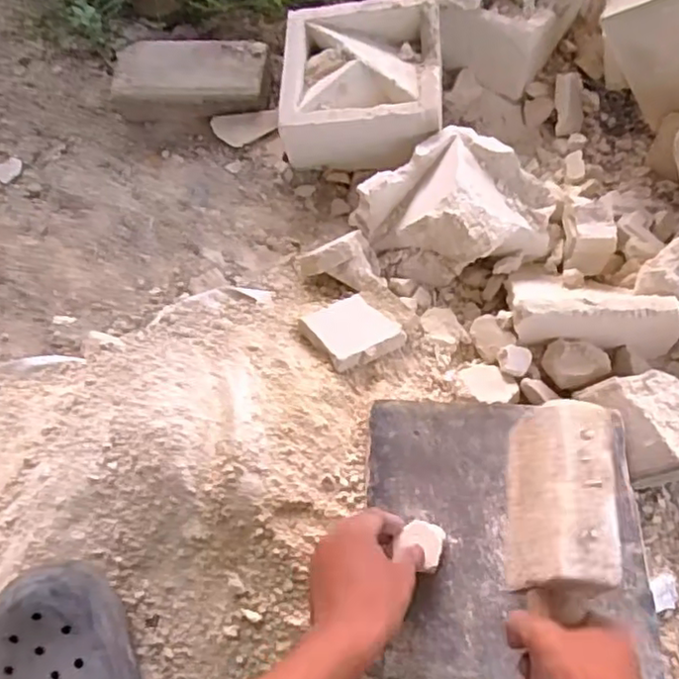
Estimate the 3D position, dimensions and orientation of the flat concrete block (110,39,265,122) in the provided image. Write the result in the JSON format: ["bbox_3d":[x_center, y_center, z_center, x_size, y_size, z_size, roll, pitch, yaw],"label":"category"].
[{"bbox_3d":[-0.205,-0.362,0.944,0.221,0.071,0.107,5,61,5],"label":"flat concrete block"}]

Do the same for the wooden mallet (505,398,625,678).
[{"bbox_3d":[0.164,0.172,0.497,0.067,0.085,0.246,8,69,6],"label":"wooden mallet"}]

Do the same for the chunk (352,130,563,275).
[{"bbox_3d":[0.146,-0.155,0.795,0.214,0.098,0.146,25,65,15],"label":"chunk"}]

